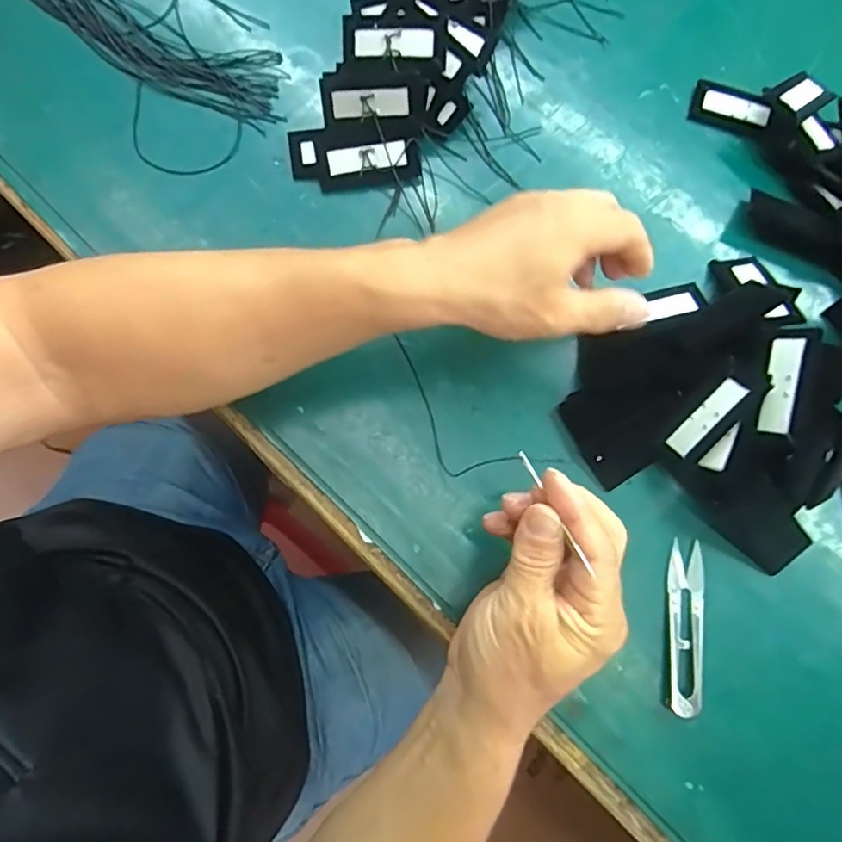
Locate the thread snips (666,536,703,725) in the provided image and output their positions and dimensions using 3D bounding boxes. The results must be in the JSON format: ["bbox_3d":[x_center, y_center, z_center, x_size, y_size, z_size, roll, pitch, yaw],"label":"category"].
[{"bbox_3d":[0.166,0.128,0.364,0.023,0.012,0.102,7,78,0],"label":"thread snips"}]

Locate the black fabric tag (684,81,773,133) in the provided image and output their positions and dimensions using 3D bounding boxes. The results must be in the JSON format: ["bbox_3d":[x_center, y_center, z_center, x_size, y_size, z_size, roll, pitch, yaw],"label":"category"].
[{"bbox_3d":[0.241,-0.244,0.455,0.060,0.005,0.034,17,90,5],"label":"black fabric tag"}]

